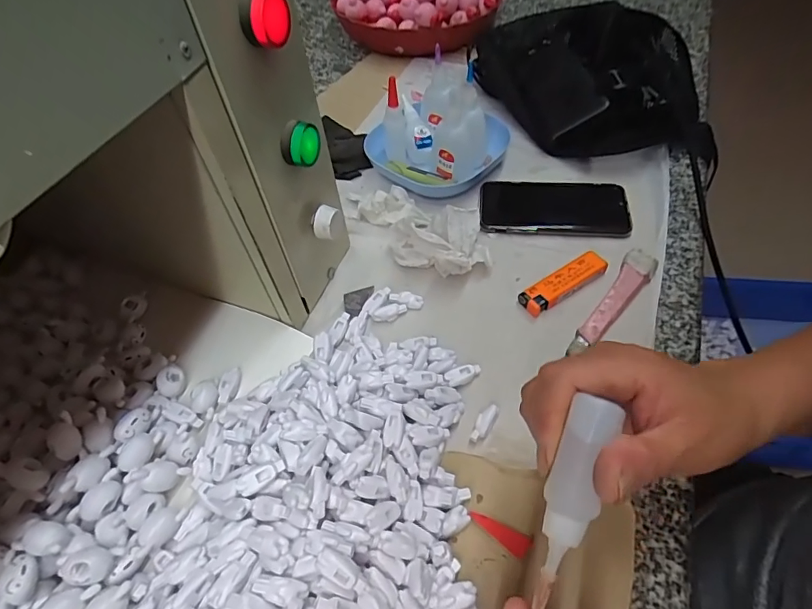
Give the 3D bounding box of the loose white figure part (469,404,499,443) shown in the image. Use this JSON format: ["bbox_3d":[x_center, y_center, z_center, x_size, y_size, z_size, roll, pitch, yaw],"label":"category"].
[{"bbox_3d":[0.055,0.083,0.335,0.010,0.006,0.029,31,76,21],"label":"loose white figure part"}]

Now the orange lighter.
[{"bbox_3d":[0.133,-0.019,0.403,0.080,0.011,0.024,-29,56,-17],"label":"orange lighter"}]

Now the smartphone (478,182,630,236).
[{"bbox_3d":[0.140,-0.093,0.462,0.134,0.009,0.070,3,51,9],"label":"smartphone"}]

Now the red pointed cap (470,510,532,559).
[{"bbox_3d":[0.057,0.142,0.296,0.039,0.005,0.013,20,57,18],"label":"red pointed cap"}]

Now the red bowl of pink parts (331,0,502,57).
[{"bbox_3d":[0.010,-0.452,0.698,0.245,0.076,0.211,12,55,13],"label":"red bowl of pink parts"}]

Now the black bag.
[{"bbox_3d":[0.201,-0.267,0.541,0.211,0.080,0.254,-10,53,-3],"label":"black bag"}]

